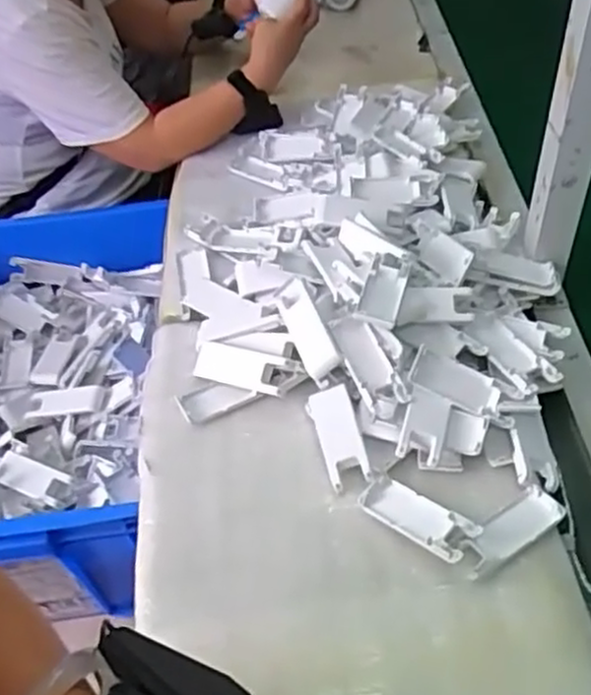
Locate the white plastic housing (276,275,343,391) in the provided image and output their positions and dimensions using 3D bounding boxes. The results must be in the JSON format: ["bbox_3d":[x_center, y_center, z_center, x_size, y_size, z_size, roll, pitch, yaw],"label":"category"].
[{"bbox_3d":[0.013,-0.018,0.715,0.037,0.019,0.112,-31,62,14],"label":"white plastic housing"}]

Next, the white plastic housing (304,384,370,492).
[{"bbox_3d":[0.041,0.084,0.673,0.040,0.014,0.100,-23,53,6],"label":"white plastic housing"}]

